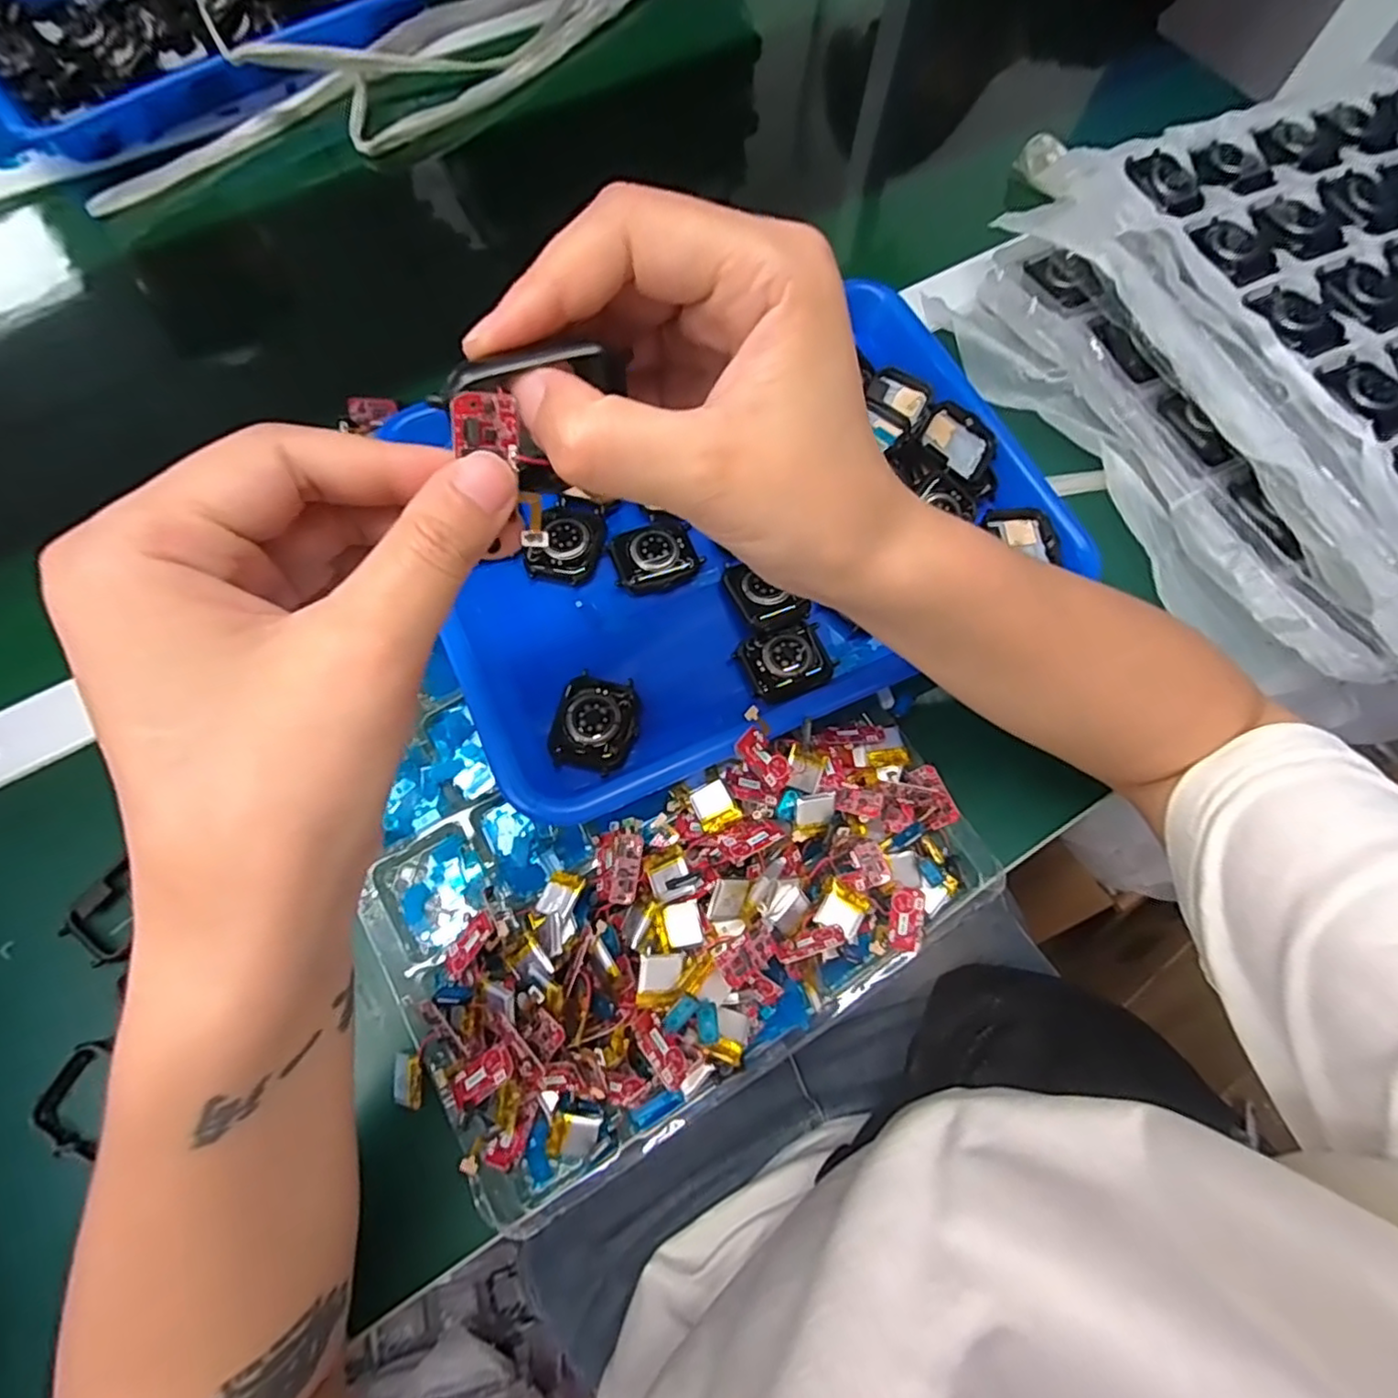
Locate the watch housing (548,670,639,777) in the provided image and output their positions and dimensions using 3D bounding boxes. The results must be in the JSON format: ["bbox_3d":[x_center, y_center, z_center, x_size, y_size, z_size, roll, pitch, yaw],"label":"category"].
[{"bbox_3d":[-0.047,0.011,0.303,0.037,0.012,0.045,11,70,3],"label":"watch housing"}]

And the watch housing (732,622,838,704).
[{"bbox_3d":[0.043,-0.019,0.320,0.043,0.012,0.032,-21,72,-9],"label":"watch housing"}]

